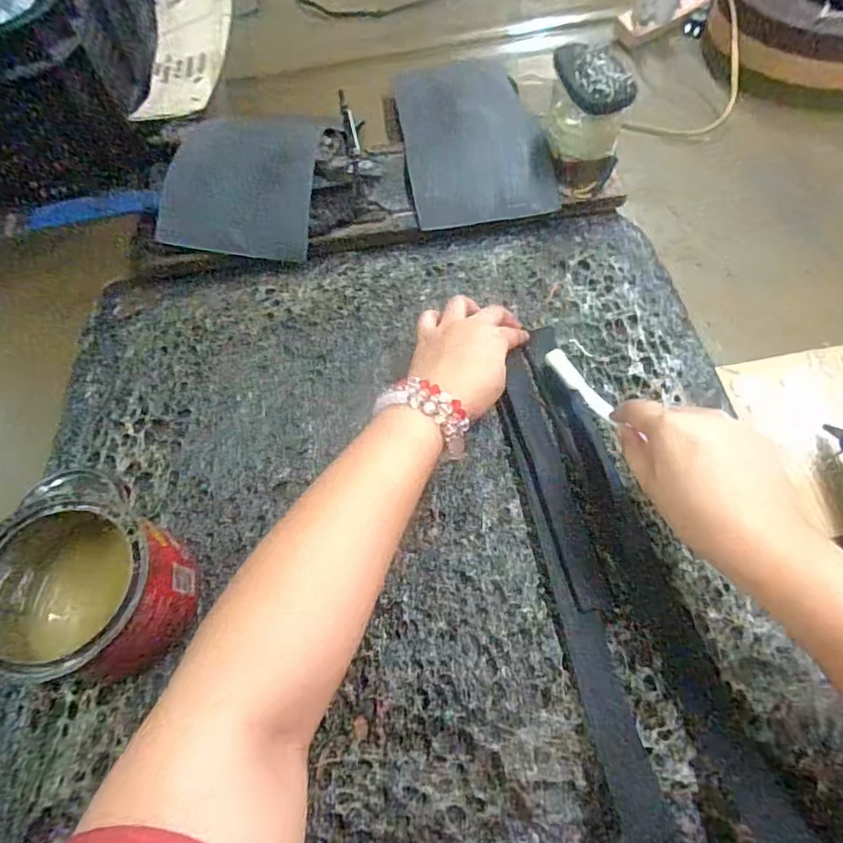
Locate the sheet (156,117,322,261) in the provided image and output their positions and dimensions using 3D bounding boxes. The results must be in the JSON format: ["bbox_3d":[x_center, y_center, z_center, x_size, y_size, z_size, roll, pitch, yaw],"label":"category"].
[{"bbox_3d":[-0.184,-0.241,0.524,0.157,0.023,0.142,11,93,7],"label":"sheet"}]

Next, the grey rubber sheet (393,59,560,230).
[{"bbox_3d":[0.050,-0.330,0.577,0.144,0.045,0.280,-9,59,-1],"label":"grey rubber sheet"}]

